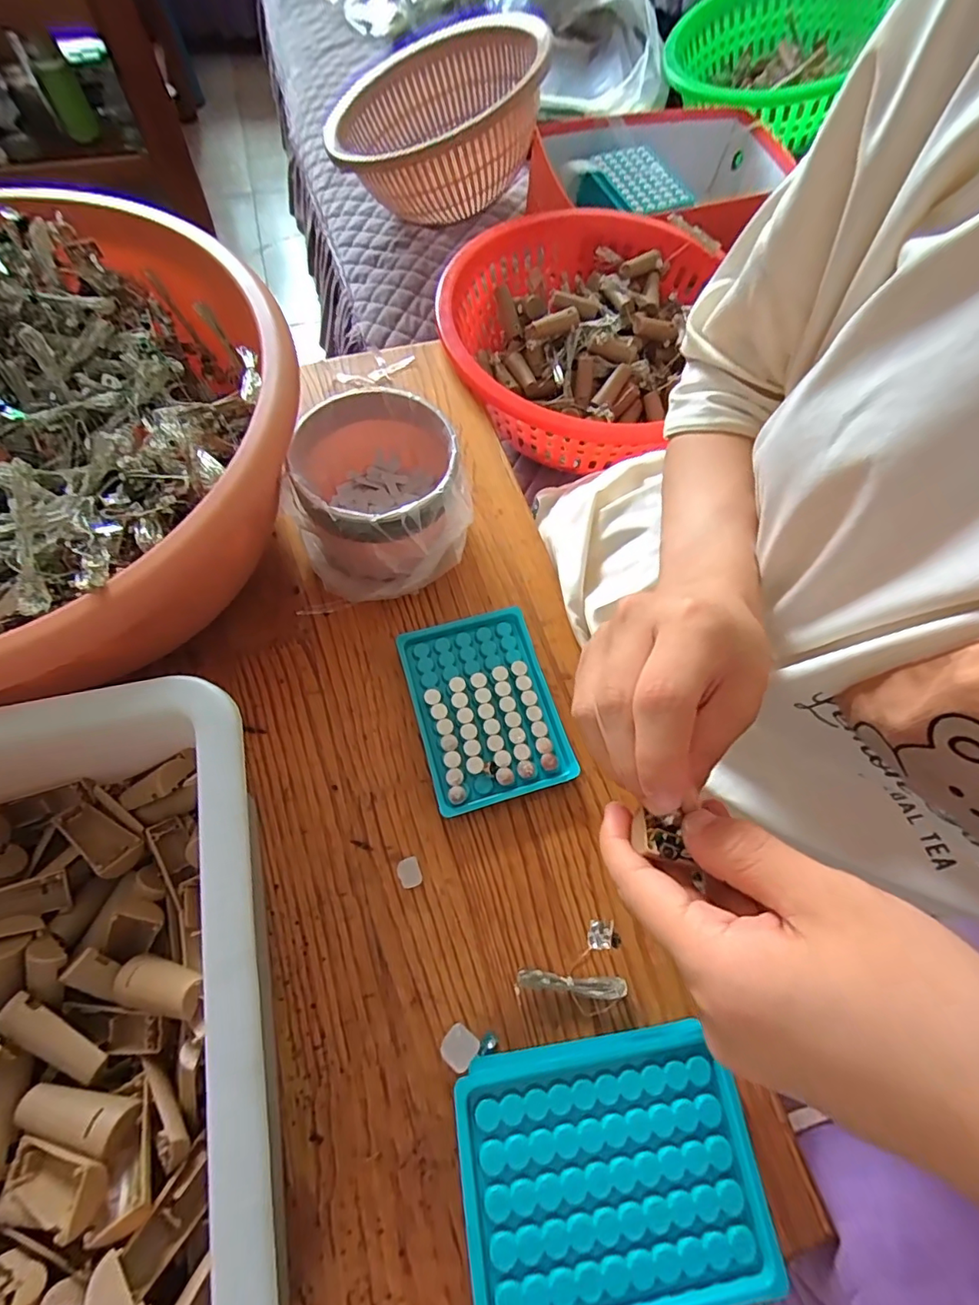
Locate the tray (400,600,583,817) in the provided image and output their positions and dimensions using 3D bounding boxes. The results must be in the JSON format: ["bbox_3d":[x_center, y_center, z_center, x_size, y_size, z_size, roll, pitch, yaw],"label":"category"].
[{"bbox_3d":[-0.004,0.037,0.374,0.095,0.016,0.130,-15,67,-9],"label":"tray"}]

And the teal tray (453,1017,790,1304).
[{"bbox_3d":[0.055,0.247,0.263,0.132,0.056,0.092,-7,66,-6],"label":"teal tray"}]

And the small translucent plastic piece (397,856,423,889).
[{"bbox_3d":[-0.050,0.138,0.334,0.014,0.004,0.017,-16,67,-9],"label":"small translucent plastic piece"}]

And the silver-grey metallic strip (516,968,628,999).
[{"bbox_3d":[0.048,0.193,0.311,0.062,0.011,0.011,5,65,0],"label":"silver-grey metallic strip"}]

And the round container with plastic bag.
[{"bbox_3d":[-0.080,-0.113,0.396,0.117,0.085,0.130,-6,66,-5],"label":"round container with plastic bag"}]

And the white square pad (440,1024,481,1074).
[{"bbox_3d":[-0.017,0.222,0.299,0.019,0.004,0.018,32,68,12],"label":"white square pad"}]

